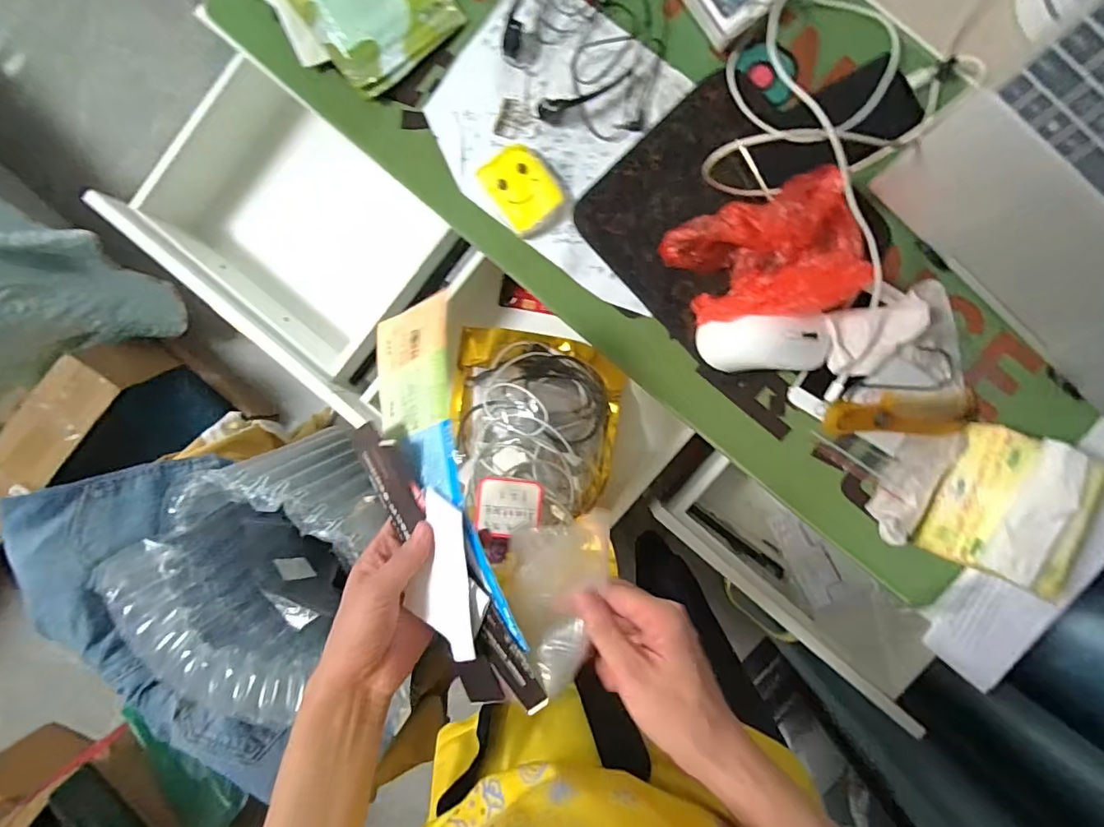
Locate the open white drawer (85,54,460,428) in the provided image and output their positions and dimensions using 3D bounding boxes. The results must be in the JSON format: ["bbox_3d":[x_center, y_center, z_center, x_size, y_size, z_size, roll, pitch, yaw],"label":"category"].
[{"bbox_3d":[-0.284,-0.203,0.582,0.309,0.103,0.262,37,93,2],"label":"open white drawer"}]

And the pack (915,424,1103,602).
[{"bbox_3d":[0.394,0.081,0.448,0.095,0.068,0.122,21,93,2],"label":"pack"}]

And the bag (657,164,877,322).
[{"bbox_3d":[0.187,-0.133,0.458,0.152,0.062,0.108,-20,90,4],"label":"bag"}]

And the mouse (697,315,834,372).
[{"bbox_3d":[0.192,-0.063,0.473,0.111,0.027,0.051,-1,92,3],"label":"mouse"}]

